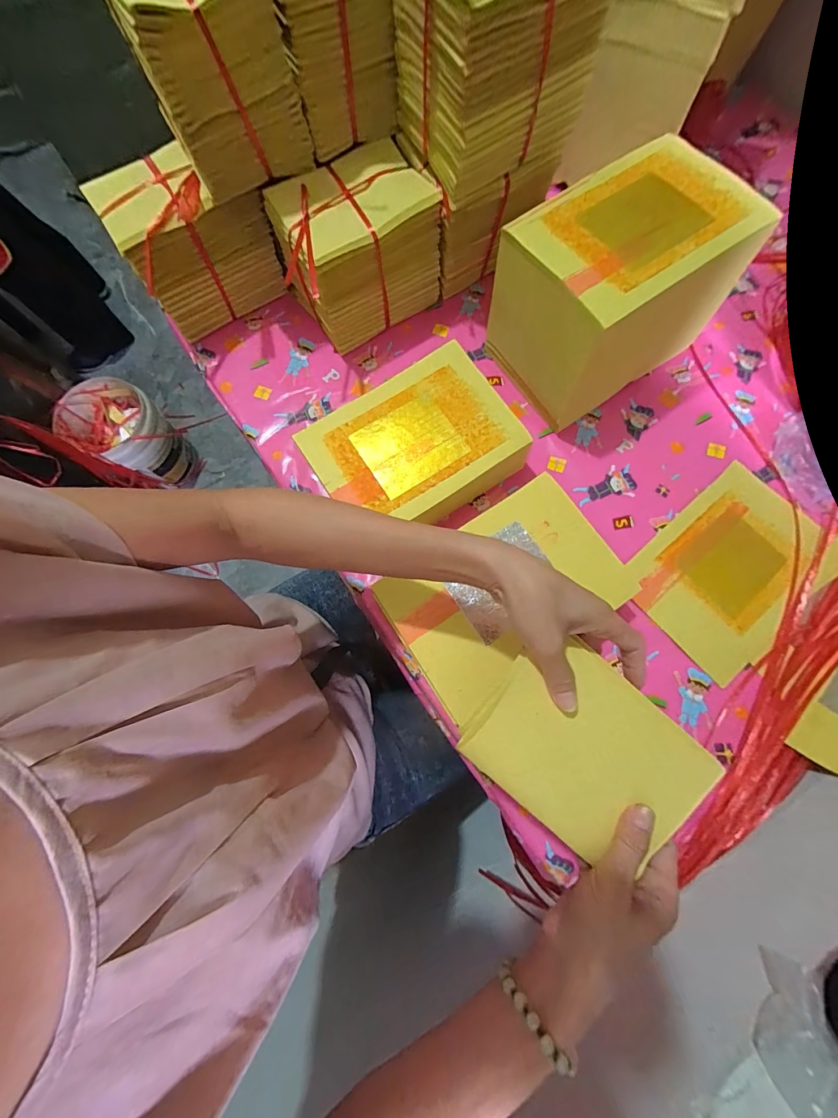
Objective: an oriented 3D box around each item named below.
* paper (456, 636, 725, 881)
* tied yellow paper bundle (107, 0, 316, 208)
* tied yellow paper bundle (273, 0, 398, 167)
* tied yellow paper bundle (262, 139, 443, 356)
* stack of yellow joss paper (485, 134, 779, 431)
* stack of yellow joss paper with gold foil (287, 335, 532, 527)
[{"bbox_3d":[0.126,0.143,0.288,0.160,0.023,0.122,41,80,9],"label":"paper"},{"bbox_3d":[-0.202,-0.484,0.373,0.130,0.131,0.155,-23,78,-5],"label":"tied yellow paper bundle"},{"bbox_3d":[-0.104,-0.546,0.391,0.117,0.135,0.166,-29,78,-6],"label":"tied yellow paper bundle"},{"bbox_3d":[-0.075,-0.380,0.489,0.172,0.140,0.121,-32,79,-7],"label":"tied yellow paper bundle"},{"bbox_3d":[0.219,-0.309,0.458,0.234,0.161,0.172,-31,79,-7],"label":"stack of yellow joss paper"},{"bbox_3d":[-0.005,-0.127,0.467,0.221,0.061,0.172,-31,79,-6],"label":"stack of yellow joss paper with gold foil"}]

